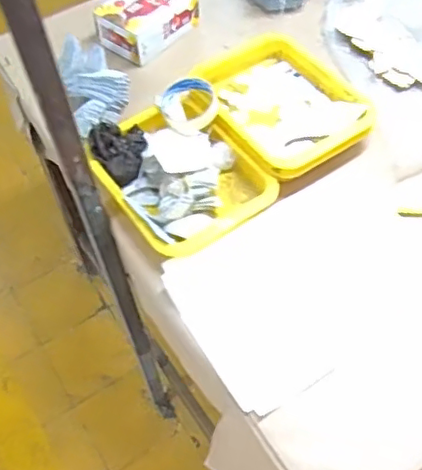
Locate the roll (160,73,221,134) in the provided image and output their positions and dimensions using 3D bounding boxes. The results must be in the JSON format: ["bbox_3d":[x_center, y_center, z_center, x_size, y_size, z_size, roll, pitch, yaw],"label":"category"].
[{"bbox_3d":[-0.032,-0.195,0.894,0.091,0.034,0.101,-10,55,-3],"label":"roll"}]

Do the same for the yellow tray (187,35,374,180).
[{"bbox_3d":[0.103,-0.200,0.913,0.198,0.043,0.256,-34,60,-19],"label":"yellow tray"}]

